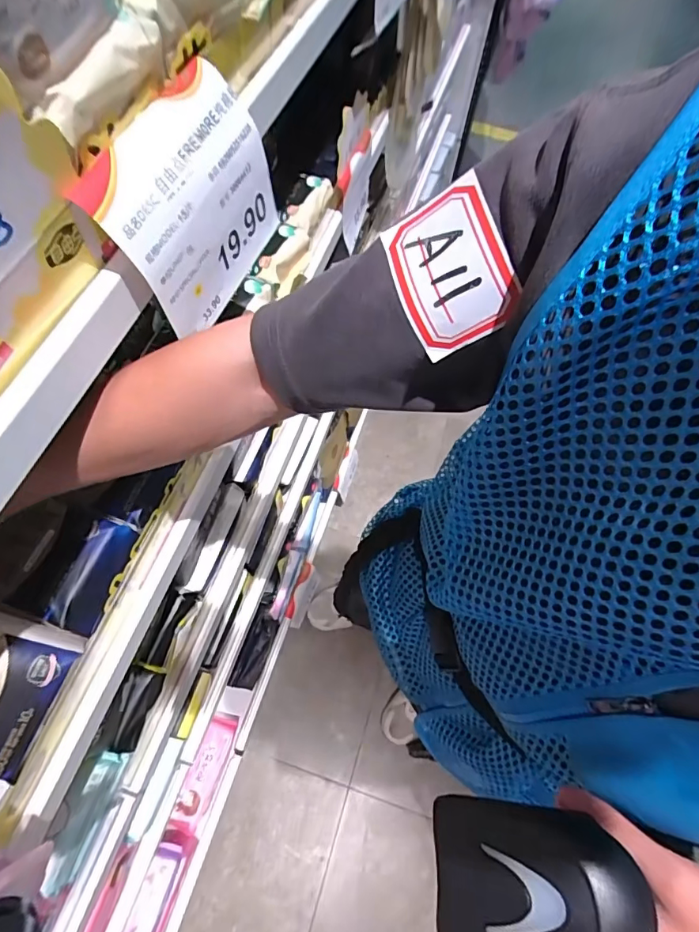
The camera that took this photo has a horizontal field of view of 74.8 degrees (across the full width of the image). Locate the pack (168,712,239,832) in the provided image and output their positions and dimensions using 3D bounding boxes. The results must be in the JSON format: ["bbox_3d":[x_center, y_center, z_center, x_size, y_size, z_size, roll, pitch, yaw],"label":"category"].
[{"bbox_3d":[-0.307,0.653,0.982,0.061,0.076,0.209,18,65,6],"label":"pack"}]

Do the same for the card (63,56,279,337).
[{"bbox_3d":[-0.092,-0.156,0.286,0.021,0.112,0.136,13,64,20],"label":"card"}]

